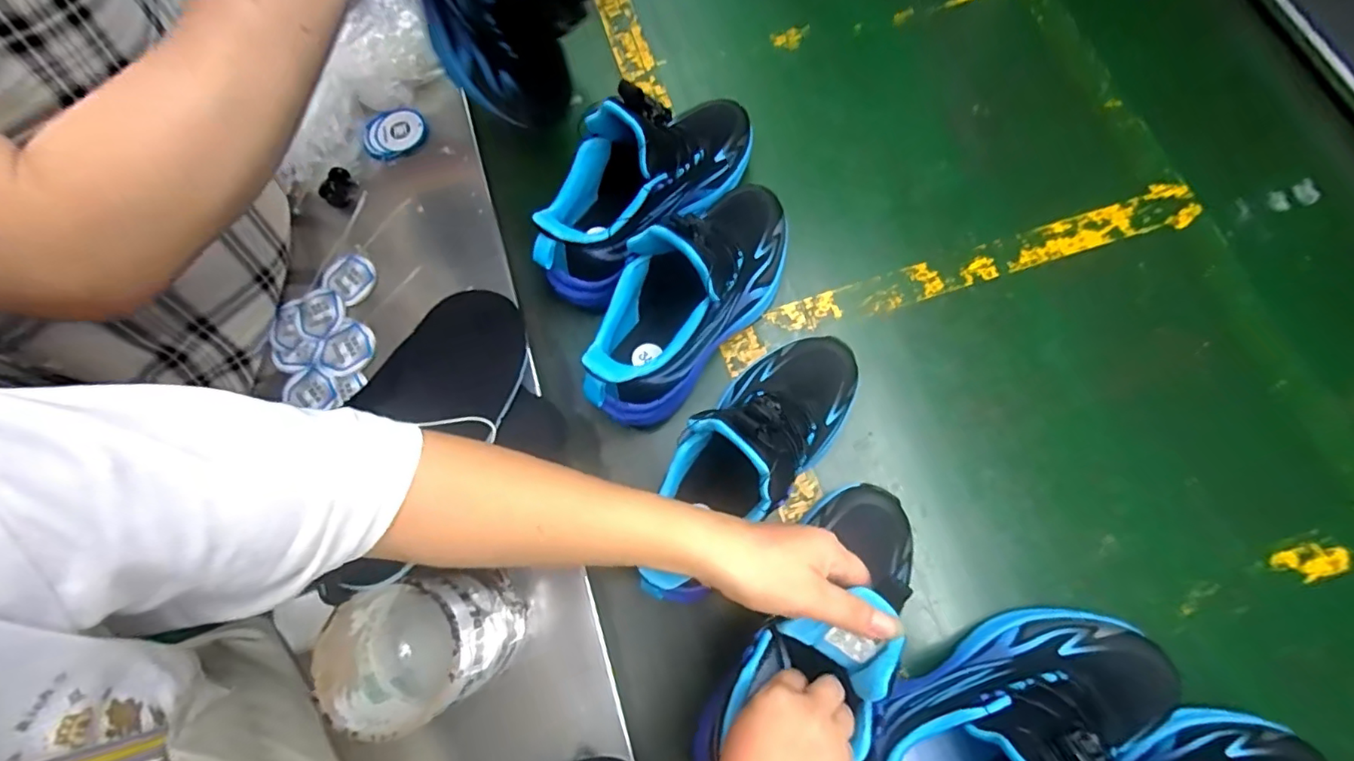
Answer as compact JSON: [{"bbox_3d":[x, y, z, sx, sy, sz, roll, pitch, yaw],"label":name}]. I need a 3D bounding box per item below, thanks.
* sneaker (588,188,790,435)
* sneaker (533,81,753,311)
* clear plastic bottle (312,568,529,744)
[{"bbox_3d":[0.012,-0.070,0.442,0.087,0.129,0.227,37,78,12],"label":"sneaker"},{"bbox_3d":[-0.025,-0.172,0.479,0.093,0.141,0.233,35,77,11],"label":"sneaker"},{"bbox_3d":[-0.156,0.163,0.362,0.084,0.104,0.078,-1,77,6],"label":"clear plastic bottle"}]

